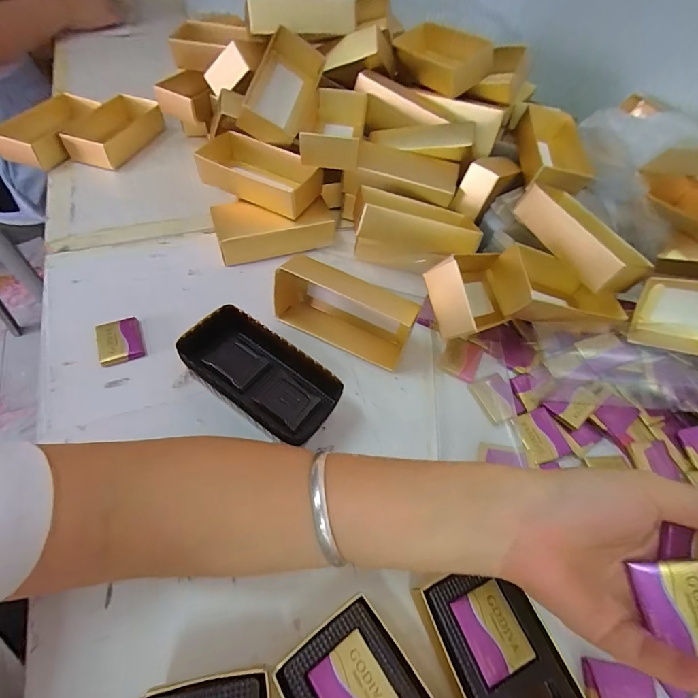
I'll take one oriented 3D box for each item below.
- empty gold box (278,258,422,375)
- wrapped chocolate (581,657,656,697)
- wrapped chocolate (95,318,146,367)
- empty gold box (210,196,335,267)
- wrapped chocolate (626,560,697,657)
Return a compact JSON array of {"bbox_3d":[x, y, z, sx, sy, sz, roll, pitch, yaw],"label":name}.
[{"bbox_3d":[-0.006,-0.036,0.330,0.125,0.049,0.047,25,56,10],"label":"empty gold box"},{"bbox_3d":[0.153,0.196,0.214,0.040,0.006,0.032,12,55,1],"label":"wrapped chocolate"},{"bbox_3d":[-0.188,-0.006,0.315,0.032,0.010,0.039,-17,59,-18],"label":"wrapped chocolate"},{"bbox_3d":[-0.077,-0.125,0.394,0.116,0.032,0.053,-11,57,-14],"label":"empty gold box"},{"bbox_3d":[0.150,0.116,0.173,0.029,0.008,0.034,-15,52,24],"label":"wrapped chocolate"}]

